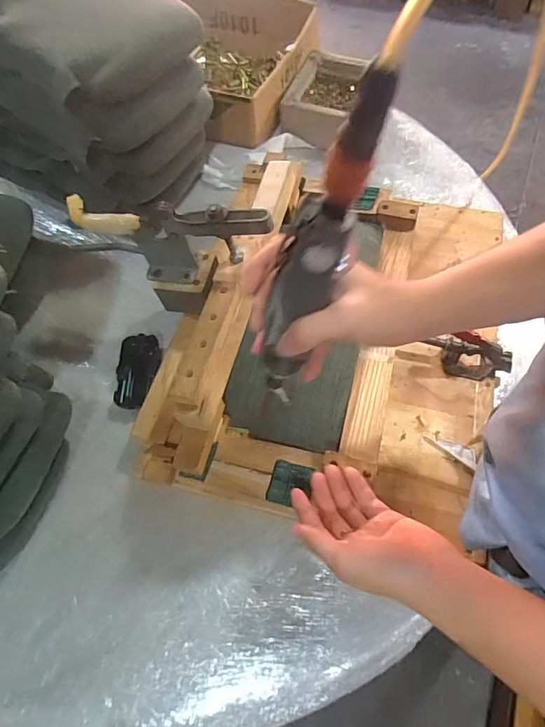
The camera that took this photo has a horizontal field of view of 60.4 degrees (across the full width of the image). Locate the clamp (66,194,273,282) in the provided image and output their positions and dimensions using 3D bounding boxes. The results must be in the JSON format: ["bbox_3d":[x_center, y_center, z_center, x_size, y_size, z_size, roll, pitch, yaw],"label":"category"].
[{"bbox_3d":[-0.122,-0.148,0.563,0.253,0.110,0.043,11,64,9],"label":"clamp"}]

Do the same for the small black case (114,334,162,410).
[{"bbox_3d":[-0.193,0.014,0.670,0.057,0.031,0.111,2,63,4],"label":"small black case"}]

